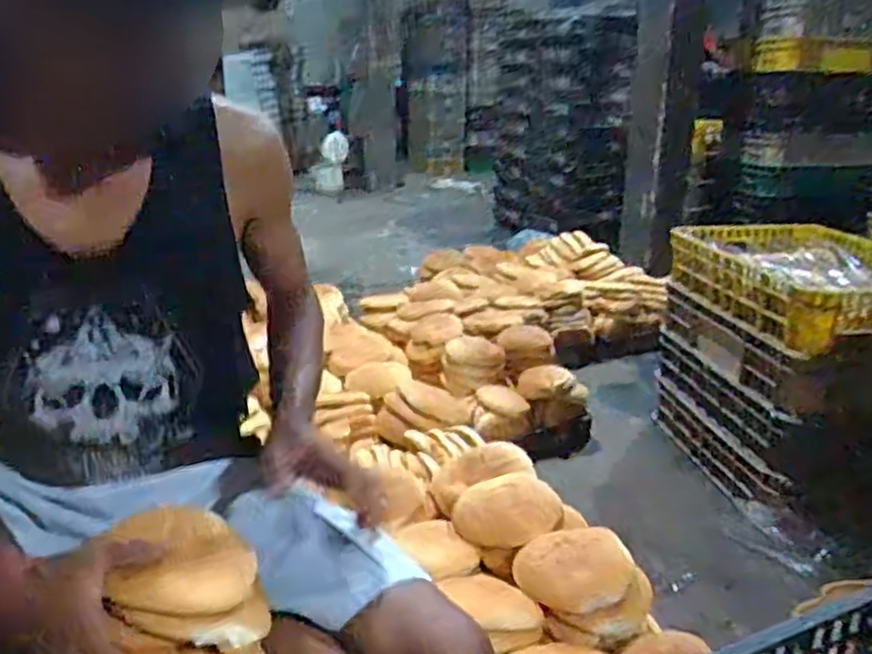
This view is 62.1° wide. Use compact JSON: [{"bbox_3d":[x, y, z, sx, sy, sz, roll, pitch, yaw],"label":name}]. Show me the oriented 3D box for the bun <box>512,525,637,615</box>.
[{"bbox_3d":[0.191,0.333,0.998,0.157,0.028,0.109,-7,54,3],"label":"bun"}]

